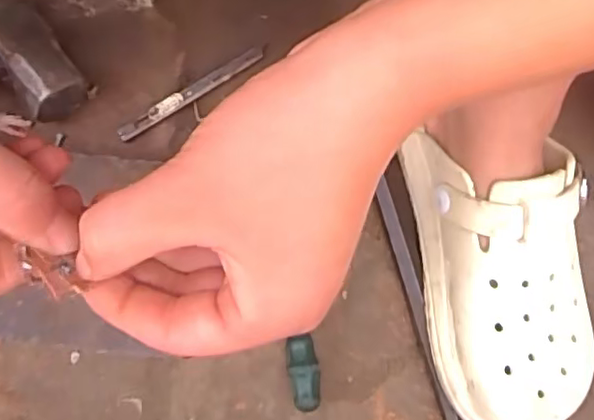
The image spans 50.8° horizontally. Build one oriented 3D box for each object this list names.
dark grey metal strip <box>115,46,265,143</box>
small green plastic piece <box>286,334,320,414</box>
[{"bbox_3d":[-0.079,-0.088,0.467,0.121,0.006,0.012,-33,80,-9],"label":"dark grey metal strip"},{"bbox_3d":[0.005,0.110,0.422,0.019,0.022,0.049,-11,78,-5],"label":"small green plastic piece"}]

